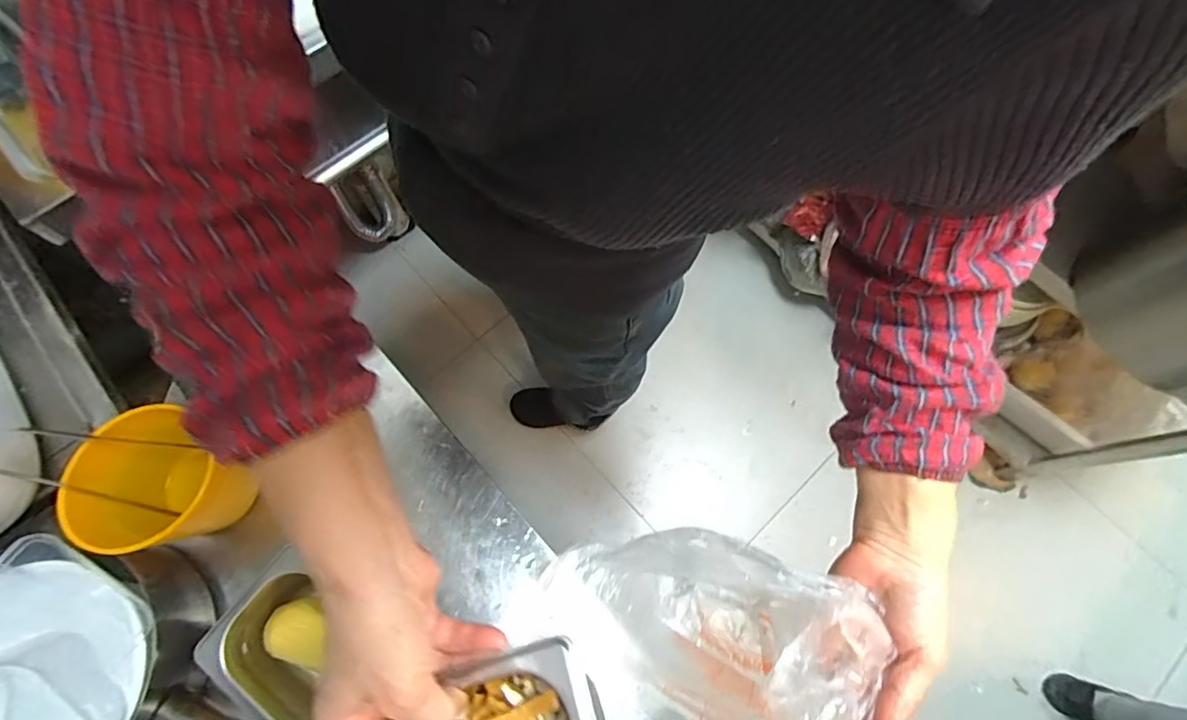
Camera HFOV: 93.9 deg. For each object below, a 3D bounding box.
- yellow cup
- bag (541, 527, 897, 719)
[{"bbox_3d":[-0.364,0.107,0.480,0.097,0.116,0.119,-7,72,-3],"label":"yellow cup"},{"bbox_3d":[0.083,0.187,0.412,0.244,0.078,0.113,9,65,48],"label":"bag"}]

